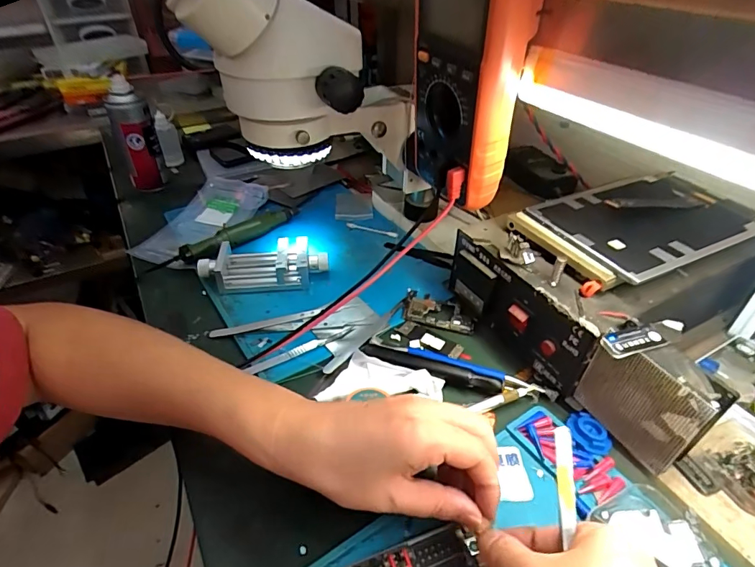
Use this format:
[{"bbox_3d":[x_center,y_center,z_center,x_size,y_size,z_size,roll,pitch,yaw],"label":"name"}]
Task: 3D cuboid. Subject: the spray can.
[{"bbox_3d":[-0.337,-0.201,0.620,0.047,0.151,0.049,-19,43,-22],"label":"spray can"}]

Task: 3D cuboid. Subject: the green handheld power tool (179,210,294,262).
[{"bbox_3d":[-0.168,-0.062,0.552,0.153,0.026,0.029,-31,48,-33],"label":"green handheld power tool"}]

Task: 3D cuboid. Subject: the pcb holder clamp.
[{"bbox_3d":[-0.128,-0.020,0.500,0.140,0.032,0.060,-2,39,-3],"label":"pcb holder clamp"}]

